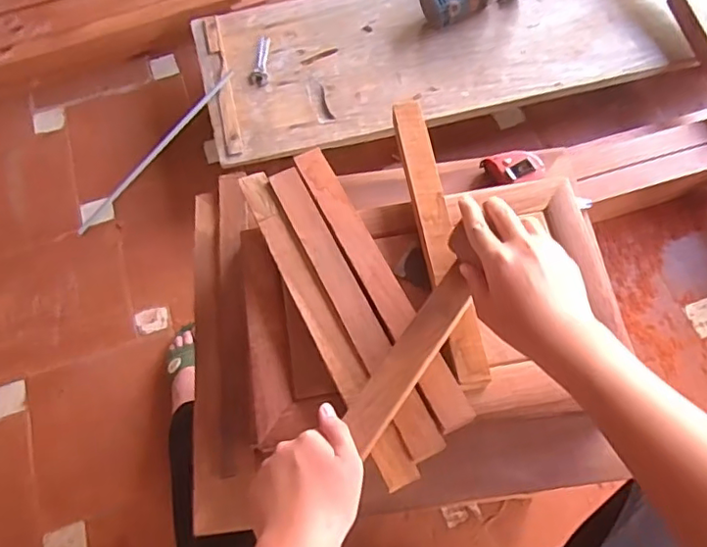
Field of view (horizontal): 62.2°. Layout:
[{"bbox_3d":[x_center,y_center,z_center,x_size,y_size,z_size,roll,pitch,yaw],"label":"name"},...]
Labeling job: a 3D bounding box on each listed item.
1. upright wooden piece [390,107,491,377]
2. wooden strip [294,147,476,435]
[{"bbox_3d":[0.084,-0.051,0.605,0.034,0.020,0.334,-9,65,-1],"label":"upright wooden piece"},{"bbox_3d":[0.022,0.001,0.582,0.039,0.009,0.325,-24,66,-8],"label":"wooden strip"}]

